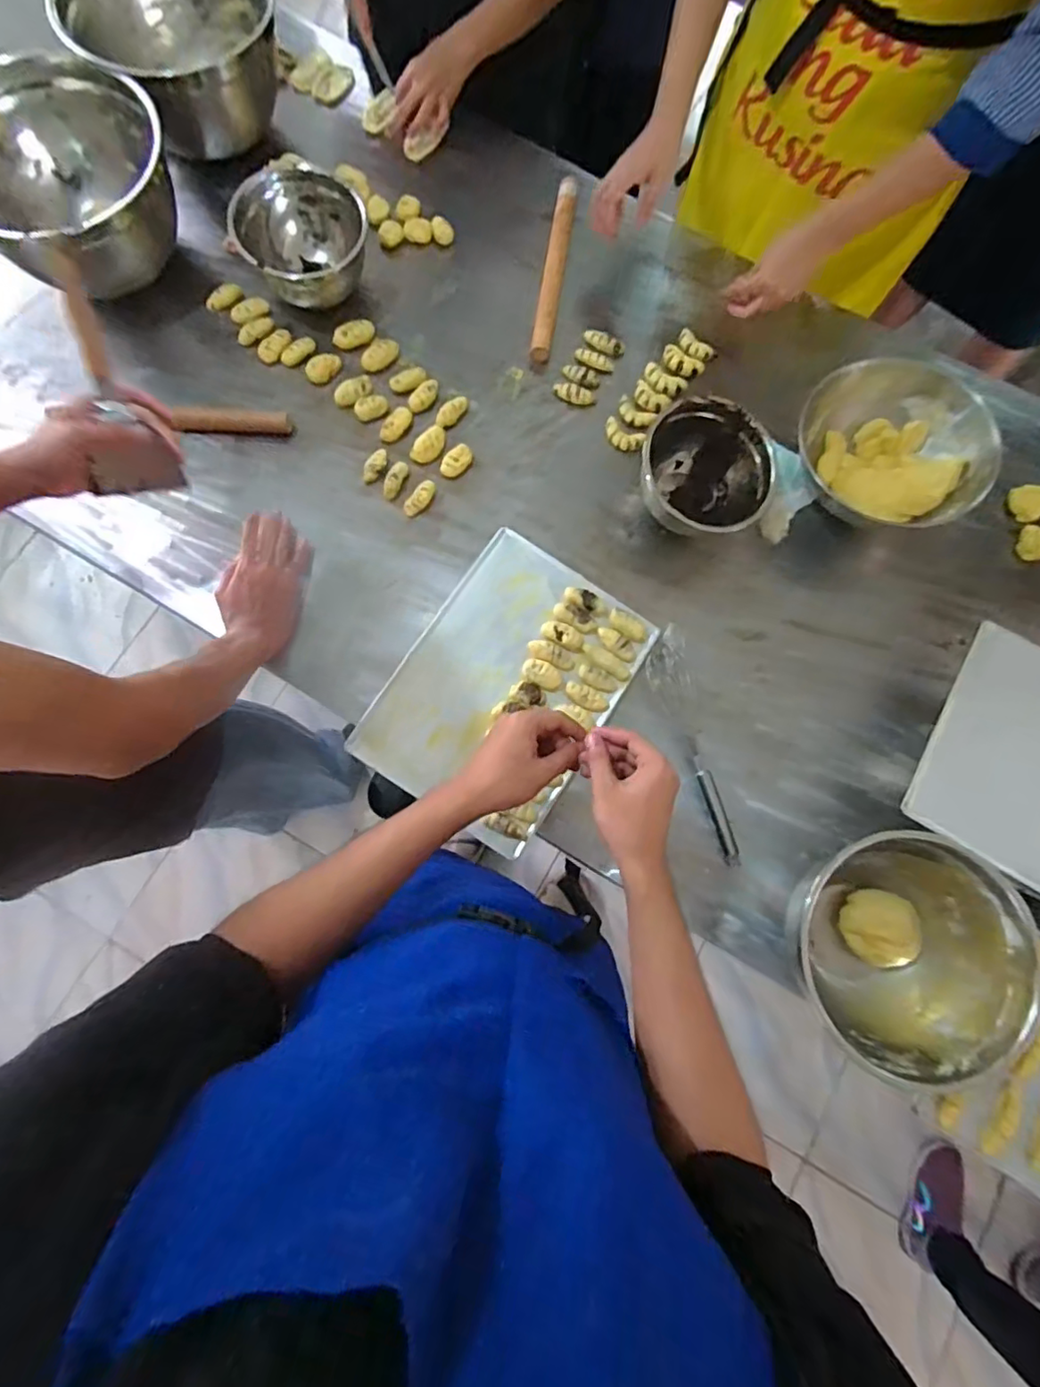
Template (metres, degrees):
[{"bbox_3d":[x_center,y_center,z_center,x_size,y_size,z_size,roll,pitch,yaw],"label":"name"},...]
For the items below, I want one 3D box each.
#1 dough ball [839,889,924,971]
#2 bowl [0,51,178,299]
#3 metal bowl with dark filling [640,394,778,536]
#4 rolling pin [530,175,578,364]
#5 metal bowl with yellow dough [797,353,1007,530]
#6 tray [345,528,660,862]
[{"bbox_3d":[0.411,0.266,0.661,0.081,0.046,0.081,24,78,3],"label":"dough ball"},{"bbox_3d":[-0.579,-0.657,0.755,0.241,0.141,0.275,30,79,4],"label":"bowl"},{"bbox_3d":[0.241,-0.290,0.763,0.160,0.101,0.146,0,78,-2],"label":"metal bowl with dark filling"},{"bbox_3d":[0.052,-0.631,0.879,0.031,0.034,0.311,9,78,0],"label":"rolling pin"},{"bbox_3d":[0.486,-0.323,0.768,0.215,0.096,0.209,-2,78,-2],"label":"metal bowl with yellow dough"},{"bbox_3d":[-0.014,-0.010,0.744,0.252,0.020,0.346,32,79,5],"label":"tray"}]

